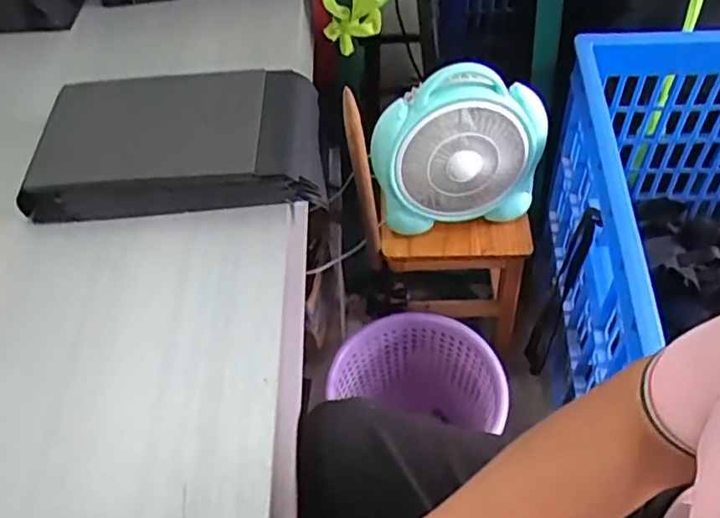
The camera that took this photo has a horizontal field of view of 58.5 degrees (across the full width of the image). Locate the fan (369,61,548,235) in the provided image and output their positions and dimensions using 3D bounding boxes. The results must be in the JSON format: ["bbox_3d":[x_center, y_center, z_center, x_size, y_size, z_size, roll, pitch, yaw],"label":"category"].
[{"bbox_3d":[0.134,-0.158,0.907,0.237,0.215,0.101,-8,52,-1],"label":"fan"}]

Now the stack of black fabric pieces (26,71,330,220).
[{"bbox_3d":[-0.185,-0.119,0.653,0.284,0.072,0.157,-4,52,0],"label":"stack of black fabric pieces"}]

